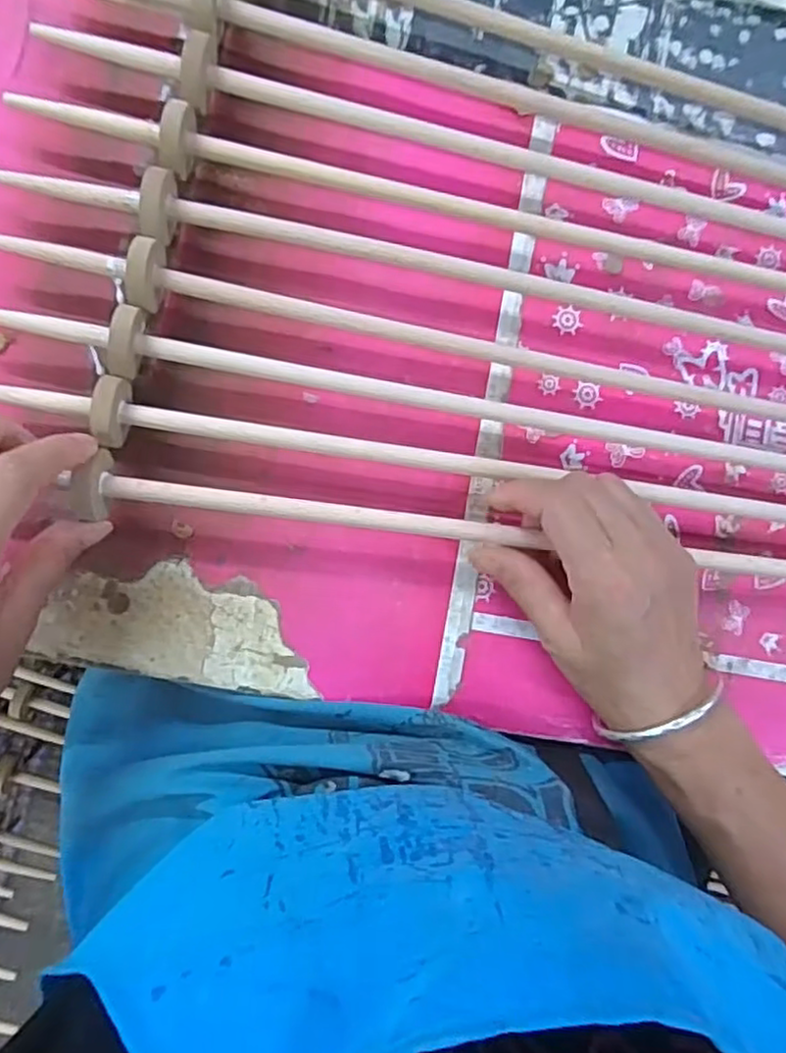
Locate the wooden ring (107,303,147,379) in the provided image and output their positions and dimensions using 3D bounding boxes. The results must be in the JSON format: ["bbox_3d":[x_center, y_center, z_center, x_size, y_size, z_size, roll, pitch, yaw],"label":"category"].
[{"bbox_3d":[-0.131,-0.090,0.339,0.012,0.036,0.034,11,89,-7],"label":"wooden ring"}]

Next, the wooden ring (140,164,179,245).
[{"bbox_3d":[-0.117,-0.158,0.341,0.012,0.039,0.032,8,90,-7],"label":"wooden ring"}]

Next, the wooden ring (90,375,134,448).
[{"bbox_3d":[-0.140,-0.057,0.340,0.011,0.033,0.034,11,89,-7],"label":"wooden ring"}]

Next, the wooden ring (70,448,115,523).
[{"bbox_3d":[-0.144,-0.021,0.326,0.012,0.033,0.033,7,90,-7],"label":"wooden ring"}]

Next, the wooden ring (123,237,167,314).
[{"bbox_3d":[-0.123,-0.124,0.341,0.012,0.039,0.033,5,90,-7],"label":"wooden ring"}]

